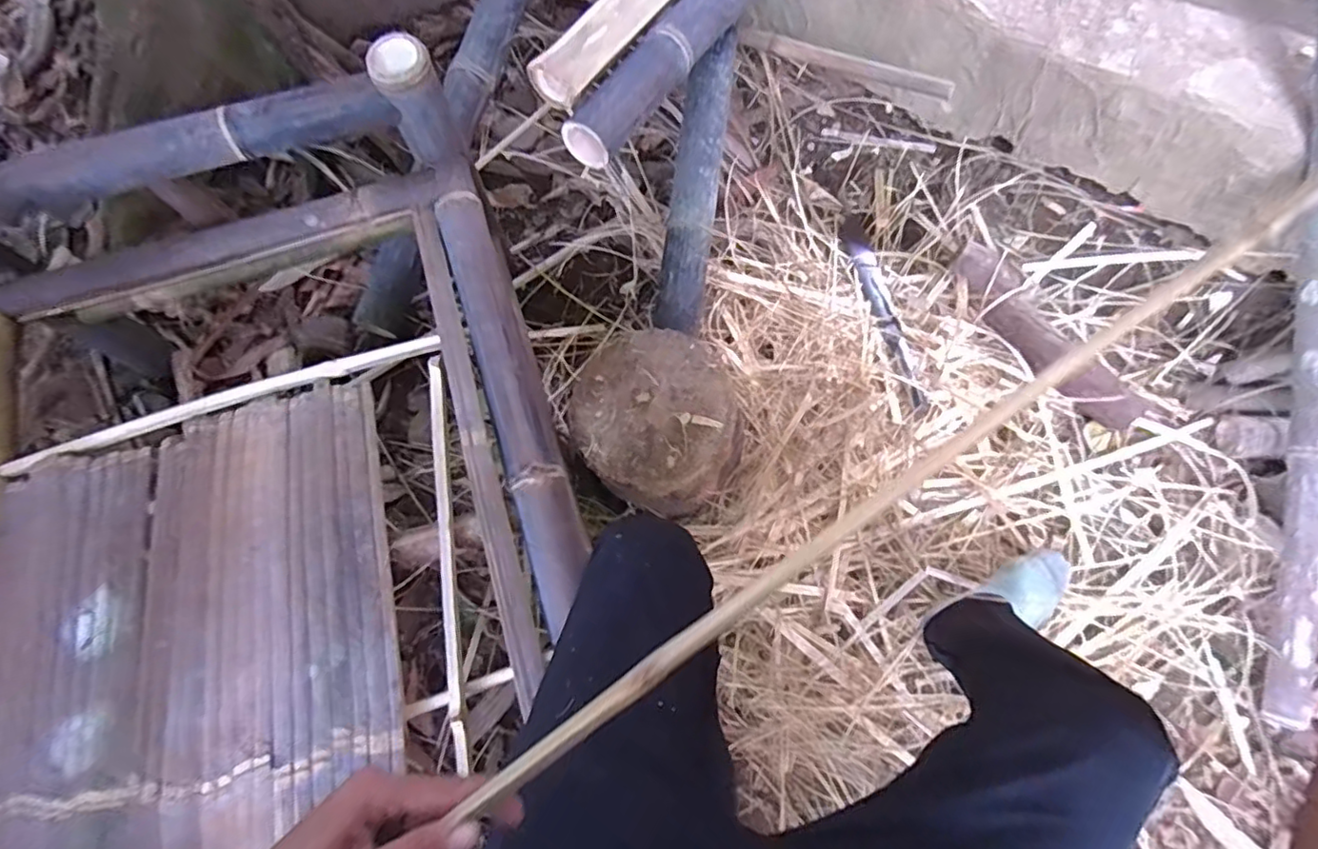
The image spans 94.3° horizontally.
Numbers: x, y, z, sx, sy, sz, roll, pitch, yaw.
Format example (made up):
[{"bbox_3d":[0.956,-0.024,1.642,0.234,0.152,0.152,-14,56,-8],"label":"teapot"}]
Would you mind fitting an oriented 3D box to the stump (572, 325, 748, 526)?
[{"bbox_3d":[0.001,0.000,0.959,0.257,0.159,0.249,9,70,5],"label":"stump"}]

